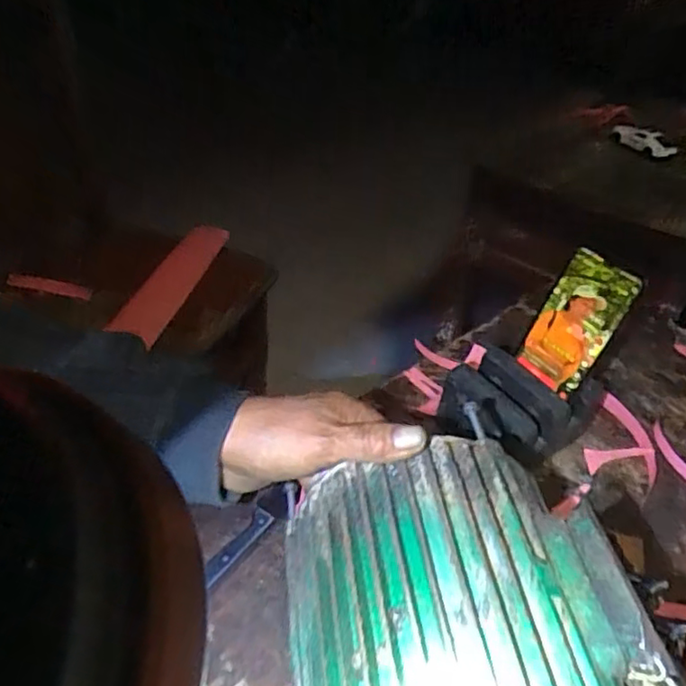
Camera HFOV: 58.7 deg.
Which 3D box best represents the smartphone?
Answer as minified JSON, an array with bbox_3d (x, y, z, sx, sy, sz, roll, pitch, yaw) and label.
[{"bbox_3d":[0.224,-0.019,0.589,0.008,0.133,0.071,-4,38,-41],"label":"smartphone"}]

